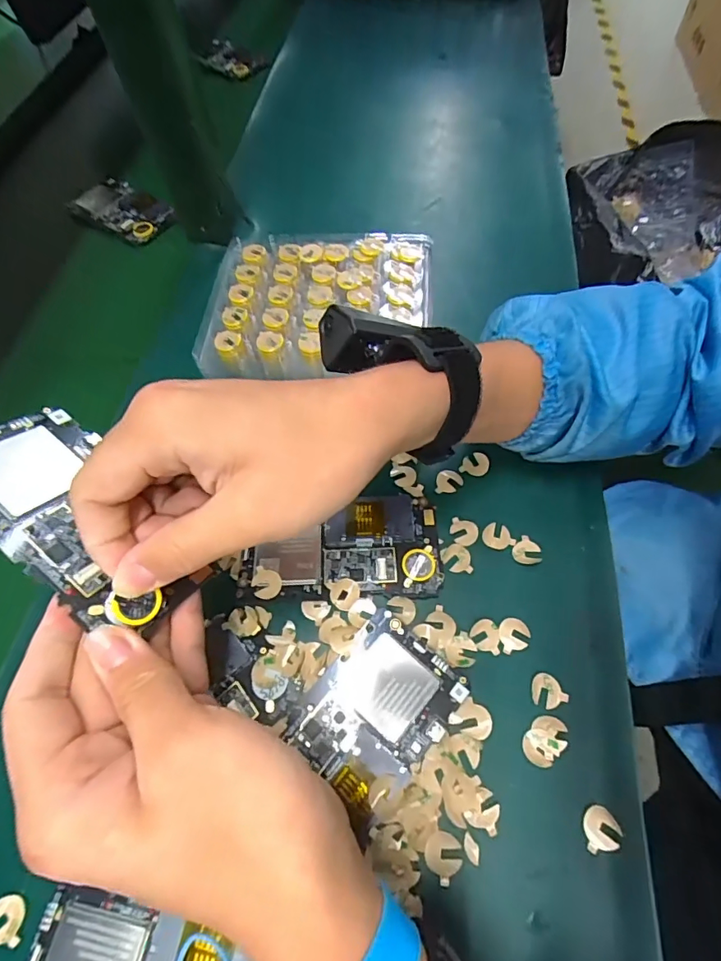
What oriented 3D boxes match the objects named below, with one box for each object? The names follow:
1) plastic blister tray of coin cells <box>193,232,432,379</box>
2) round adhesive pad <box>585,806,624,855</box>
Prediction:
[{"bbox_3d":[-0.032,-0.143,0.370,0.168,0.014,0.143,2,65,5],"label":"plastic blister tray of coin cells"},{"bbox_3d":[0.117,0.168,0.228,0.017,0.004,0.017,-2,61,3],"label":"round adhesive pad"}]

